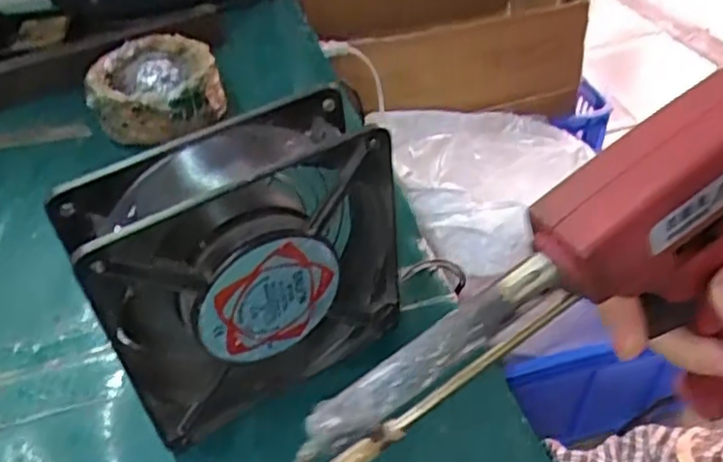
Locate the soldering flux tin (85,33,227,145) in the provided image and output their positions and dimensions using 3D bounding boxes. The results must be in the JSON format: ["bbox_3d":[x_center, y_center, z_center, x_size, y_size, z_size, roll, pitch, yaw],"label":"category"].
[{"bbox_3d":[-0.139,-0.095,0.457,0.082,0.048,0.082,-2,42,2],"label":"soldering flux tin"}]

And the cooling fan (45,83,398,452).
[{"bbox_3d":[-0.044,0.018,0.275,0.120,0.123,0.039,-25,46,-22],"label":"cooling fan"}]

